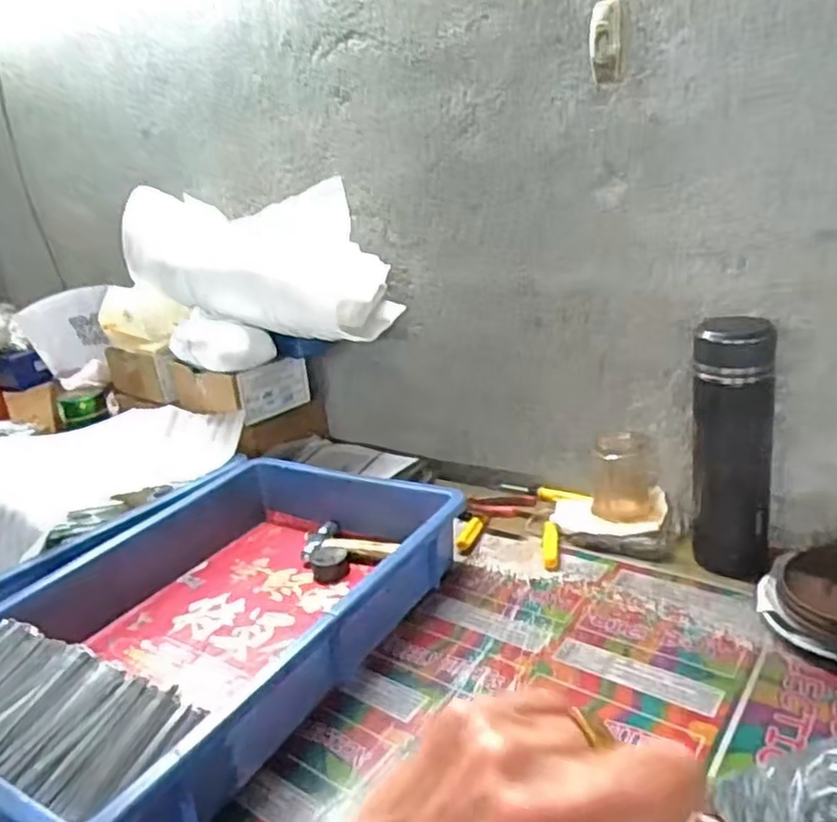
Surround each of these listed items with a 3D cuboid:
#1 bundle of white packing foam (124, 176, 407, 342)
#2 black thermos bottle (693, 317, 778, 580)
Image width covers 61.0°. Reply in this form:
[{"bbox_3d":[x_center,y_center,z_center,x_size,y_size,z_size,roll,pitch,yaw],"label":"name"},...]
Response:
[{"bbox_3d":[-0.208,-0.205,0.883,0.404,0.158,0.137,20,30,26],"label":"bundle of white packing foam"},{"bbox_3d":[0.281,0.034,0.632,0.067,0.225,0.059,1,21,23],"label":"black thermos bottle"}]

